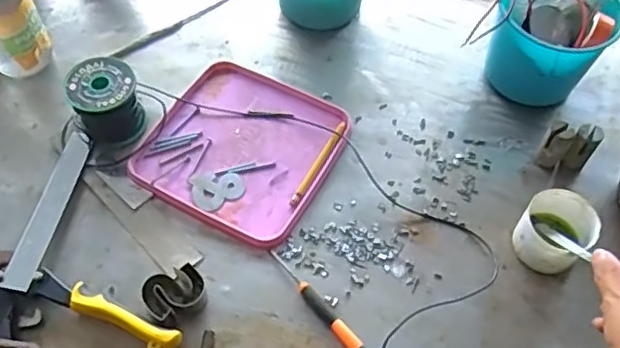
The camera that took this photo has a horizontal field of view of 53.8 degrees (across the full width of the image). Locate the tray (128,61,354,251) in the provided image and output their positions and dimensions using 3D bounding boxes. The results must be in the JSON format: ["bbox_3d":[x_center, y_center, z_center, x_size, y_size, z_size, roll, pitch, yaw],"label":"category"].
[{"bbox_3d":[-0.069,-0.031,0.651,0.186,0.009,0.189,25,60,12],"label":"tray"}]

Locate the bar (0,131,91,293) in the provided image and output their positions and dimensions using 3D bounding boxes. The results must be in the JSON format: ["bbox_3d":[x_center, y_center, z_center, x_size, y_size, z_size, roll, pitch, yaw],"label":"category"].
[{"bbox_3d":[-0.254,0.032,0.600,0.026,0.007,0.181,12,52,-4],"label":"bar"}]

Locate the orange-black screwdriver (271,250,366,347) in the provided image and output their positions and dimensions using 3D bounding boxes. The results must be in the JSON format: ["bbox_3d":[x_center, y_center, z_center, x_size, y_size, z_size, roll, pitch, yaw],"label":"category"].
[{"bbox_3d":[0.009,0.120,0.555,0.014,0.013,0.138,-35,66,-22],"label":"orange-black screwdriver"}]

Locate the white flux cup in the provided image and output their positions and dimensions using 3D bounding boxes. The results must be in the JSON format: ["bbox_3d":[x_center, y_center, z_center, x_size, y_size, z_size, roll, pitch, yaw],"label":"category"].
[{"bbox_3d":[0.232,0.057,0.584,0.064,0.048,0.066,2,58,-2],"label":"white flux cup"}]

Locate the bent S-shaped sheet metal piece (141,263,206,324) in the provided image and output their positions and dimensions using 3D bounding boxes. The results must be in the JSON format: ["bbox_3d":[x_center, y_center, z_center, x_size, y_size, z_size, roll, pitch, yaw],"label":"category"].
[{"bbox_3d":[-0.122,0.107,0.548,0.052,0.027,0.041,-26,63,-18],"label":"bent S-shaped sheet metal piece"}]

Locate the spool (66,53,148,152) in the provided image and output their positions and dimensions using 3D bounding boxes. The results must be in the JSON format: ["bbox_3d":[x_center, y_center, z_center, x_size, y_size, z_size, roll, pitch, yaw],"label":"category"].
[{"bbox_3d":[-0.212,-0.074,0.638,0.065,0.062,0.074,-20,61,-15],"label":"spool"}]

